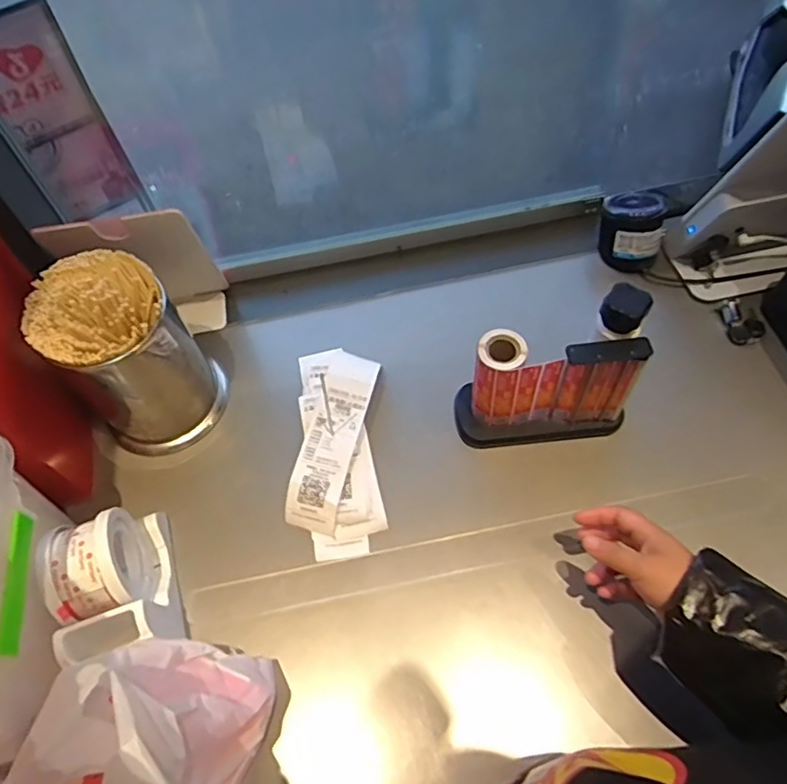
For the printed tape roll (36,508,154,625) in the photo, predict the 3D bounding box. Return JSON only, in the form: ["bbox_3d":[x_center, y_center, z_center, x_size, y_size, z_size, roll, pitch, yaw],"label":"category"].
[{"bbox_3d":[-0.270,0.166,0.539,0.064,0.097,0.088,-22,60,-9],"label":"printed tape roll"}]

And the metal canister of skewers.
[{"bbox_3d":[-0.277,-0.035,0.628,0.127,0.210,0.116,-36,63,-17],"label":"metal canister of skewers"}]

